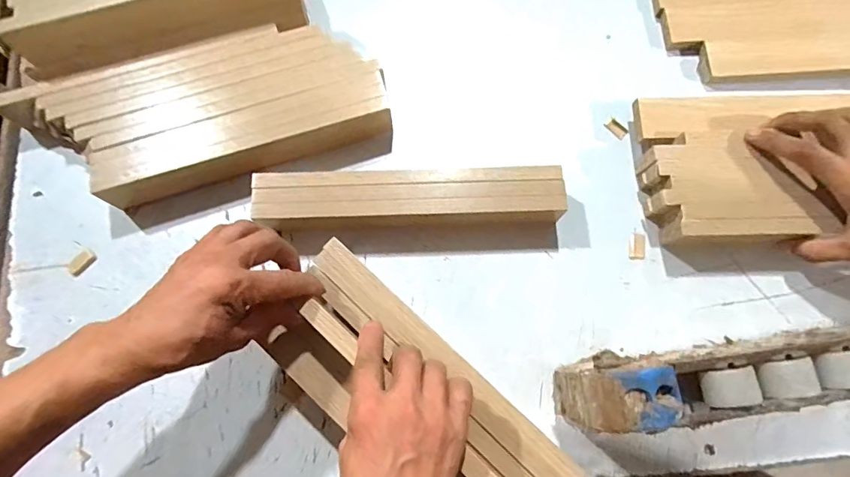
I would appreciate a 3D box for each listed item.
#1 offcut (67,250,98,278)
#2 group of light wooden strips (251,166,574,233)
[{"bbox_3d":[-0.351,0.025,0.473,0.012,0.010,0.028,40,78,11],"label":"offcut"},{"bbox_3d":[-0.015,-0.041,0.463,0.296,0.050,0.043,-2,74,0],"label":"group of light wooden strips"}]

